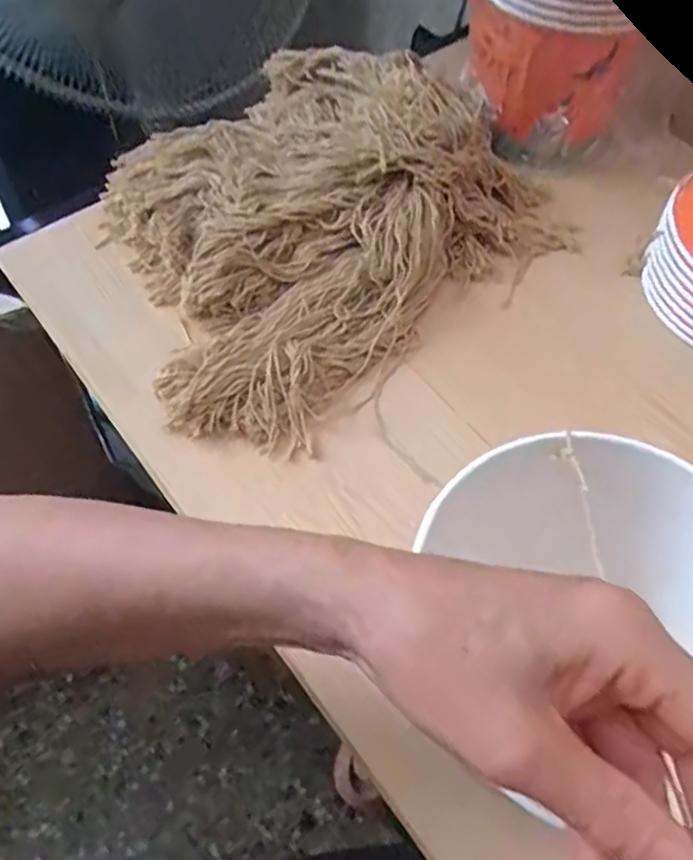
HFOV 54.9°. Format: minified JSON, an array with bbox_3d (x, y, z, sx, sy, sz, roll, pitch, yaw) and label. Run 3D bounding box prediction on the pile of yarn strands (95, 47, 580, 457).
[{"bbox_3d":[-0.028,-0.189,0.533,0.376,0.090,0.303,-37,67,-25],"label":"pile of yarn strands"}]

